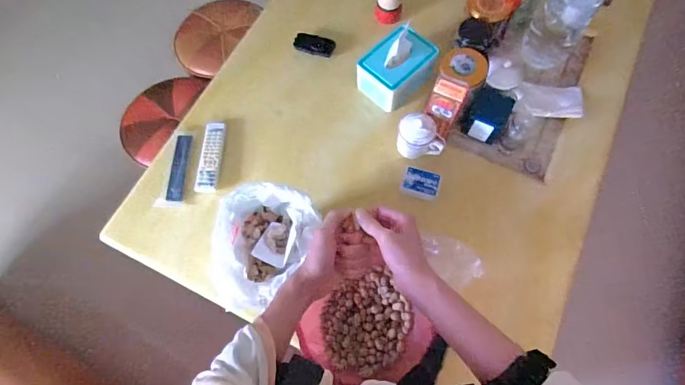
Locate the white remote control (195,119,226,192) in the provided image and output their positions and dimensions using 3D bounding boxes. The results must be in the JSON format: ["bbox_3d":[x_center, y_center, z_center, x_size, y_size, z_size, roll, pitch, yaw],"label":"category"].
[{"bbox_3d":[-0.318,-0.088,0.958,0.052,0.019,0.188,1,69,2],"label":"white remote control"}]

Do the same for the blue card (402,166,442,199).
[{"bbox_3d":[0.182,-0.022,0.909,0.083,0.004,0.063,14,81,9],"label":"blue card"}]

